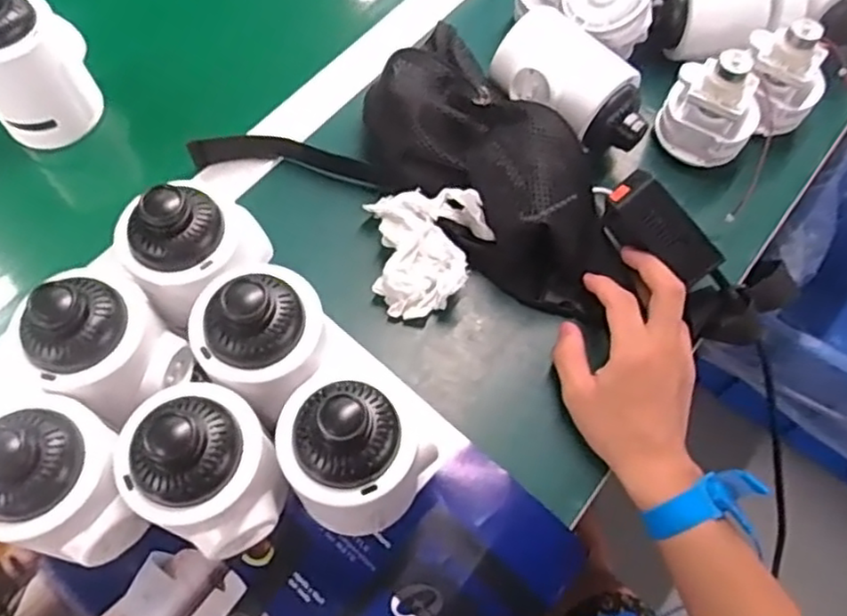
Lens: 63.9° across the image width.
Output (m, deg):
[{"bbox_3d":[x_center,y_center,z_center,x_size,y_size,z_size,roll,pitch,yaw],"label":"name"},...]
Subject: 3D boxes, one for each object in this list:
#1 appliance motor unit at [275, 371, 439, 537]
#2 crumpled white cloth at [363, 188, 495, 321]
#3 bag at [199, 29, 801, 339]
[{"bbox_3d":[-0.044,0.086,0.383,0.073,0.117,0.068,1,61,-1],"label":"appliance motor unit"},{"bbox_3d":[0.004,-0.045,0.491,0.085,0.045,0.090,-4,61,-3],"label":"crumpled white cloth"},{"bbox_3d":[0.047,-0.095,0.491,0.417,0.096,0.166,30,65,18],"label":"bag"}]

